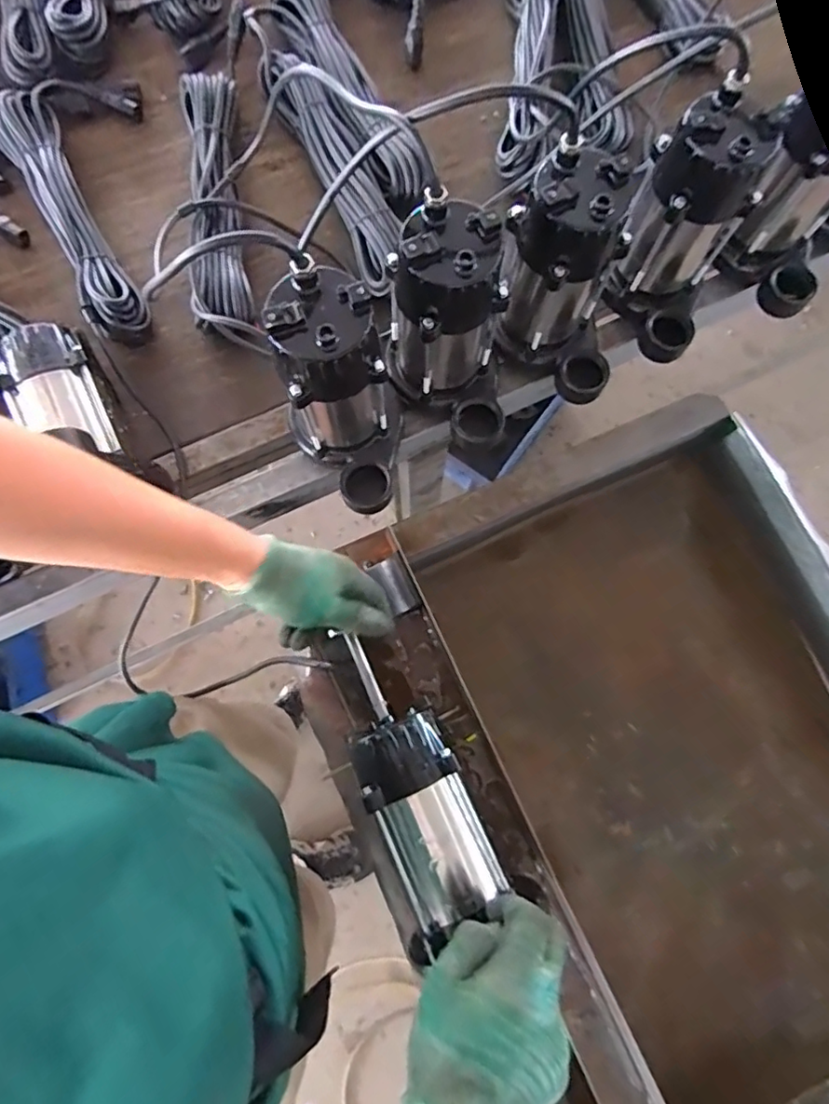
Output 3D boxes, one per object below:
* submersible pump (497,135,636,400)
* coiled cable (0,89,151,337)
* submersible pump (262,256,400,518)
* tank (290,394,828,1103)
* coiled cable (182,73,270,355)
[{"bbox_3d":[0.159,-0.264,0.564,0.157,0.198,0.094,31,79,5],"label":"submersible pump"},{"bbox_3d":[-0.401,-0.399,0.653,0.078,0.045,0.344,-31,80,-8],"label":"coiled cable"},{"bbox_3d":[-0.071,-0.134,0.530,0.114,0.209,0.146,-3,78,-2],"label":"submersible pump"},{"bbox_3d":[0.283,0.281,0.694,0.592,0.271,0.768,-25,80,-7],"label":"tank"},{"bbox_3d":[-0.230,-0.399,0.655,0.074,0.051,0.345,-9,78,-4],"label":"coiled cable"}]

